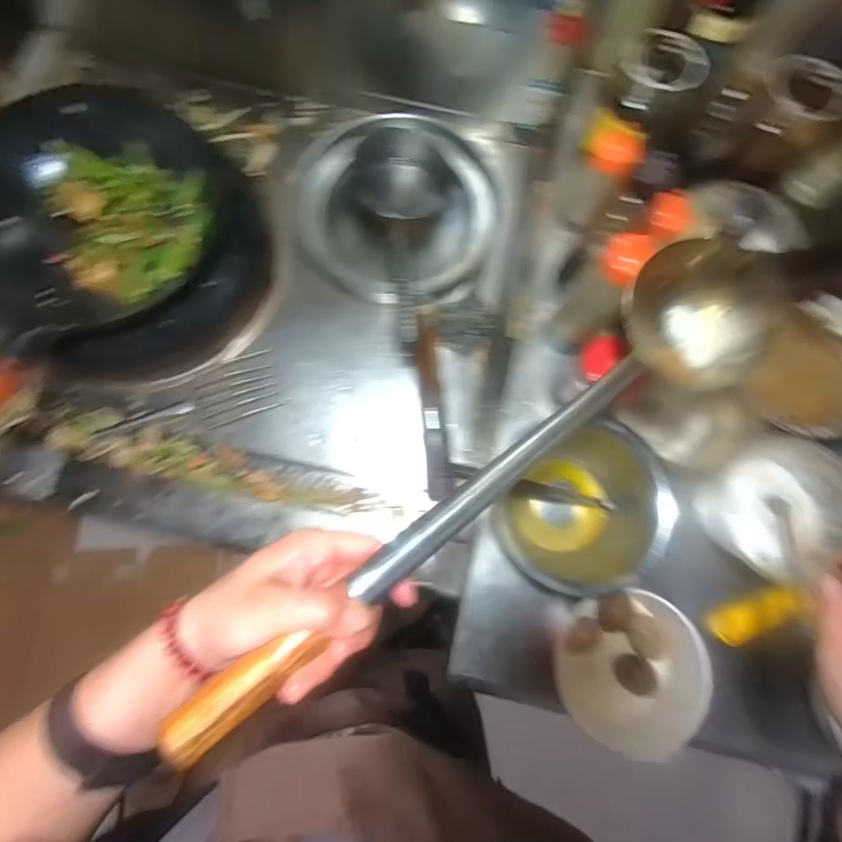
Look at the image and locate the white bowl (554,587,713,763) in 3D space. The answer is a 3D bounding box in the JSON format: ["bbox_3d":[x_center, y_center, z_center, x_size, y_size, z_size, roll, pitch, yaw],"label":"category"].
[{"bbox_3d":[0.237,0.284,0.527,0.152,0.080,0.159,0,78,-1],"label":"white bowl"}]

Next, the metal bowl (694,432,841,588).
[{"bbox_3d":[0.428,0.102,0.559,0.145,0.075,0.155,0,78,-1],"label":"metal bowl"}]

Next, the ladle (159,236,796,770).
[{"bbox_3d":[0.079,0.022,0.321,0.514,0.061,0.122,-35,81,-20],"label":"ladle"}]

